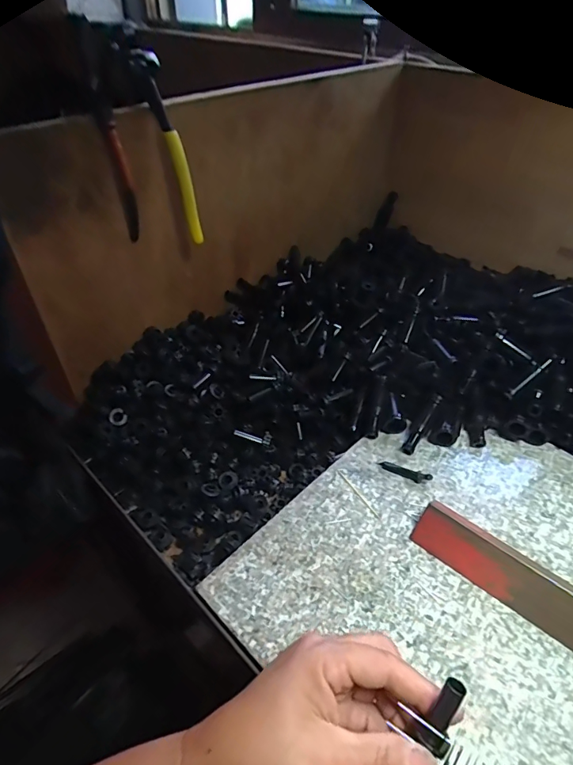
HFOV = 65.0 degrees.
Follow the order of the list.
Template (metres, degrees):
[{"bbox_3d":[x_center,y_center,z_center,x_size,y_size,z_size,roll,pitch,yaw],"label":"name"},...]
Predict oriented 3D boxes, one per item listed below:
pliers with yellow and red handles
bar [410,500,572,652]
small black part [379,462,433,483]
[{"bbox_3d":[-0.126,-0.207,0.401,0.068,0.171,0.024,-33,45,-27],"label":"pliers with yellow and red handles"},{"bbox_3d":[0.215,0.175,0.327,0.255,0.024,0.033,30,50,29],"label":"bar"},{"bbox_3d":[0.116,0.086,0.435,0.049,0.009,0.010,16,45,17],"label":"small black part"}]

